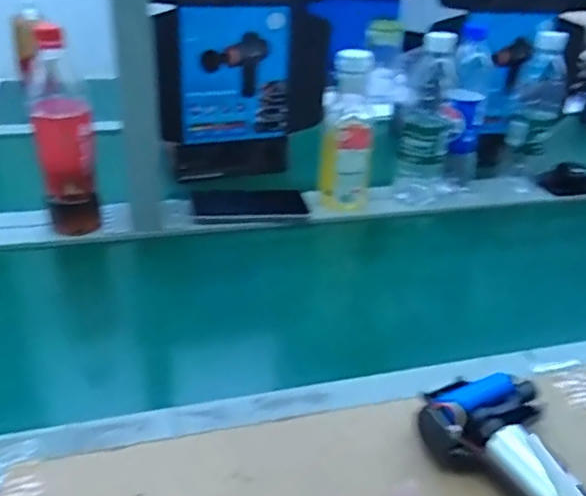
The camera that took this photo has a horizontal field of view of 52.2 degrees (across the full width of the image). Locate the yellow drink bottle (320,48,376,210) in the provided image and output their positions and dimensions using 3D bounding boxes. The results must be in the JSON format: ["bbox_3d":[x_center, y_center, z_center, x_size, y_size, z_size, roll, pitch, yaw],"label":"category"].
[{"bbox_3d":[0.073,-0.152,0.789,0.066,0.196,0.056,6,29,3],"label":"yellow drink bottle"}]

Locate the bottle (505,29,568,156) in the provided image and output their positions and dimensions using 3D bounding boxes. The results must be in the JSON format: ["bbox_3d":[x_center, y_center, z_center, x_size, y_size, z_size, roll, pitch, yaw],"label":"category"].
[{"bbox_3d":[0.342,-0.209,0.836,0.061,0.170,0.075,13,31,15],"label":"bottle"}]

